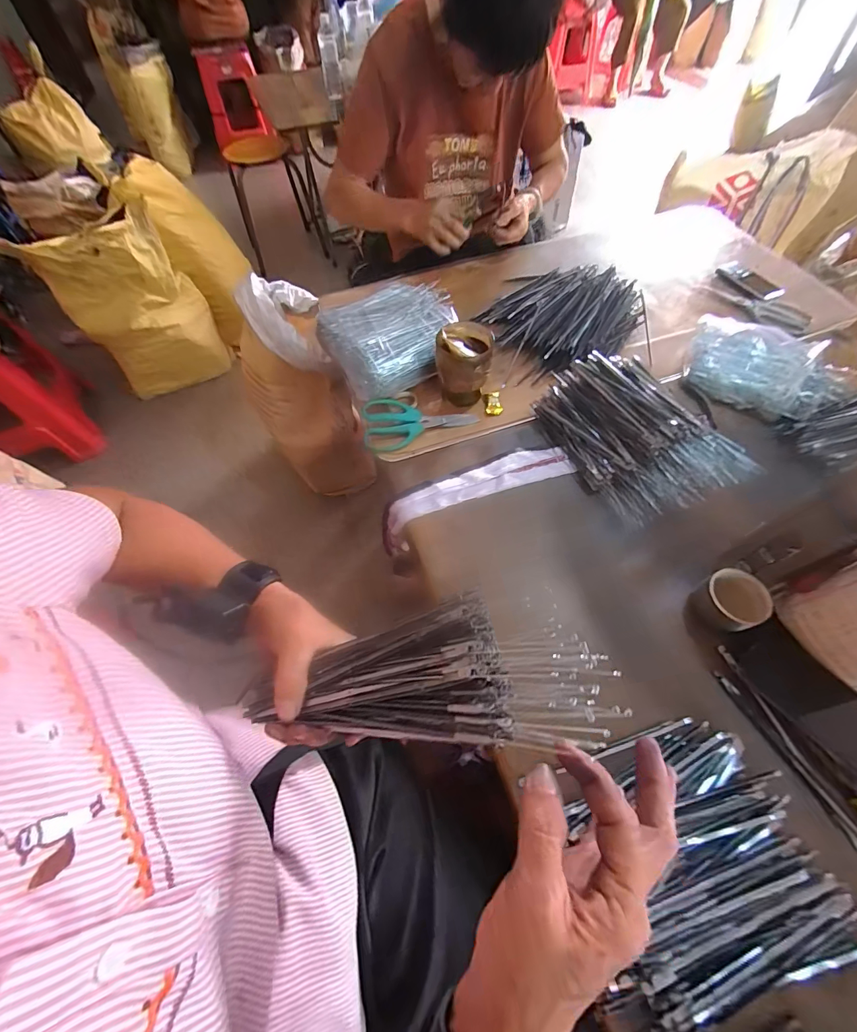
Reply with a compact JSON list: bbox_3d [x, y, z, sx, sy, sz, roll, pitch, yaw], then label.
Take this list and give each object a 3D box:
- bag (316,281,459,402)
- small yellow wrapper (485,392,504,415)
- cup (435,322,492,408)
[{"bbox_3d":[-0.058,-0.321,0.697,0.235,0.059,0.206,-25,63,-12],"label":"bag"},{"bbox_3d":[0.110,-0.190,0.667,0.026,0.014,0.040,1,60,3],"label":"small yellow wrapper"},{"bbox_3d":[0.056,-0.244,0.646,0.085,0.112,0.094,4,61,4],"label":"cup"}]

